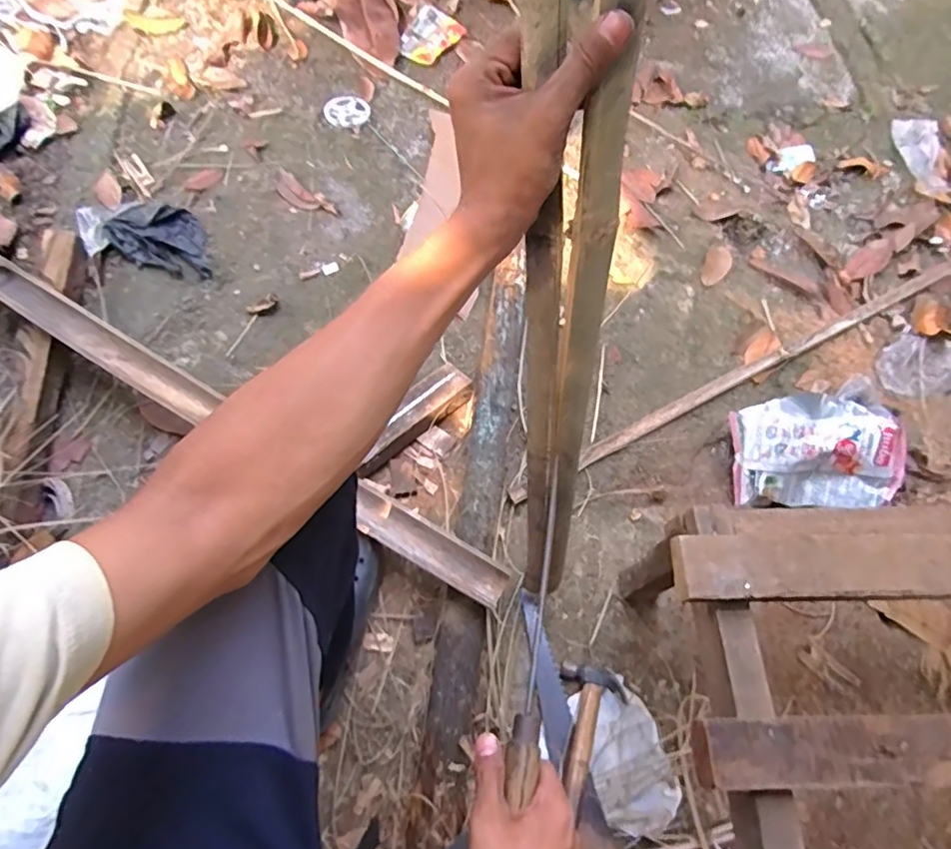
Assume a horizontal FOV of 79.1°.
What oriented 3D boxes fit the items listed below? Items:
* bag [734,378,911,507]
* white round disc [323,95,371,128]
[{"bbox_3d":[0.561,0.023,0.923,0.264,0.124,0.221,-1,67,-3],"label":"bag"},{"bbox_3d":[-0.288,-0.704,1.287,0.101,0.009,0.098,-3,67,-4],"label":"white round disc"}]

